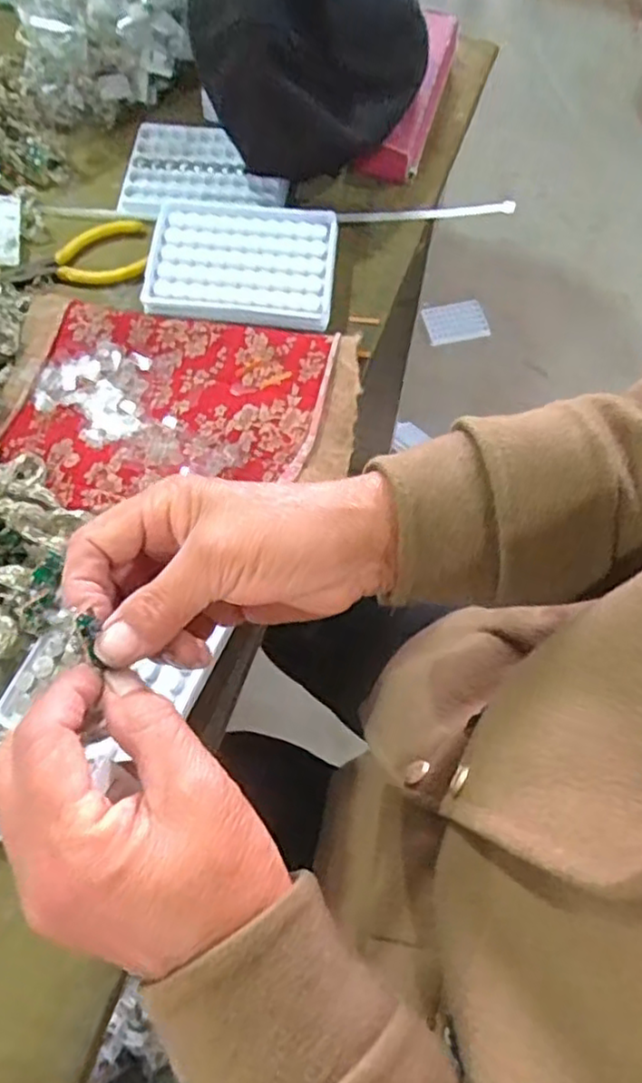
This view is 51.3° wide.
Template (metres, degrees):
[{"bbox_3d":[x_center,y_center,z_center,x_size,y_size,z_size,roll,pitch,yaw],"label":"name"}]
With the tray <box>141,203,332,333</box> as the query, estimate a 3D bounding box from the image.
[{"bbox_3d":[-0.056,-0.202,0.482,0.130,0.014,0.103,4,69,1],"label":"tray"}]

